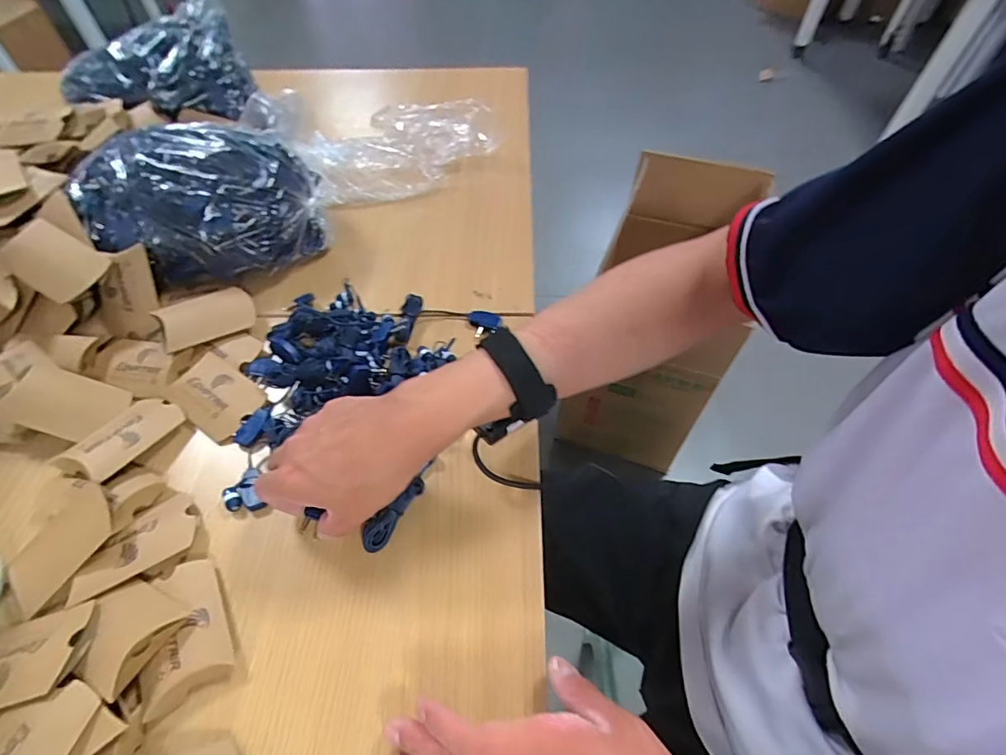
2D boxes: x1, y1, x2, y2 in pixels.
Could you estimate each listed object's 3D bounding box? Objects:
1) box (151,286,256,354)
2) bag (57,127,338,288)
[{"bbox_3d":[-0.291,-0.059,0.482,0.082,0.015,0.052,-24,75,-31],"label":"box"},{"bbox_3d":[-0.316,-0.177,0.514,0.237,0.119,0.106,-9,53,-7],"label":"bag"}]

